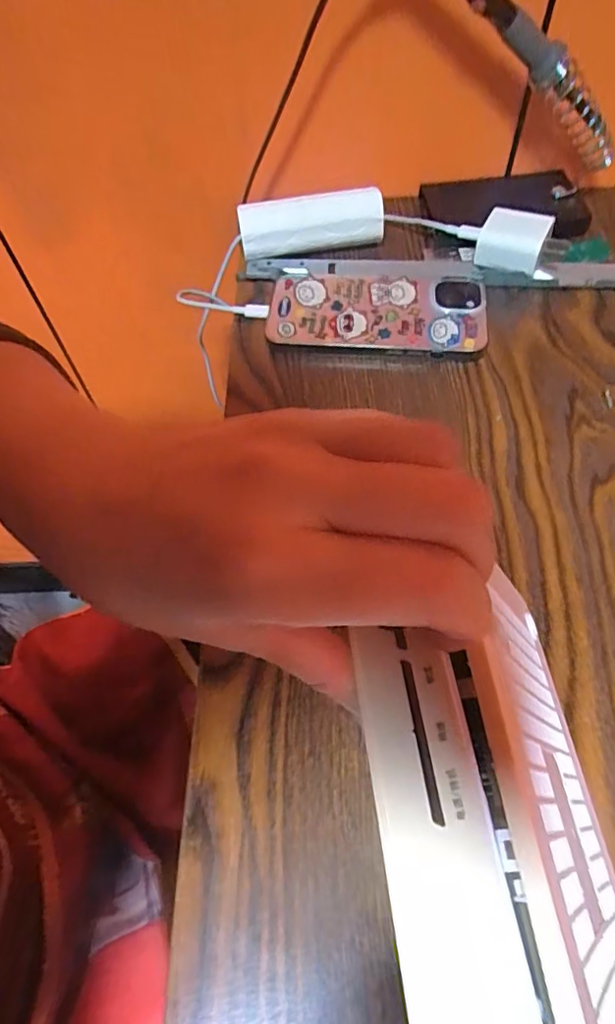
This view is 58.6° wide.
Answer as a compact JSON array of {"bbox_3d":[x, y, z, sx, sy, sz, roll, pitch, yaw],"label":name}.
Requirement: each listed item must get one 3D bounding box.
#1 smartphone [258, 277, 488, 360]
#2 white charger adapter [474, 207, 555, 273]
[{"bbox_3d":[0.045,-0.130,0.364,0.140,0.014,0.067,2,60,5],"label":"smartphone"},{"bbox_3d":[0.141,-0.187,0.376,0.044,0.027,0.030,17,63,13],"label":"white charger adapter"}]

